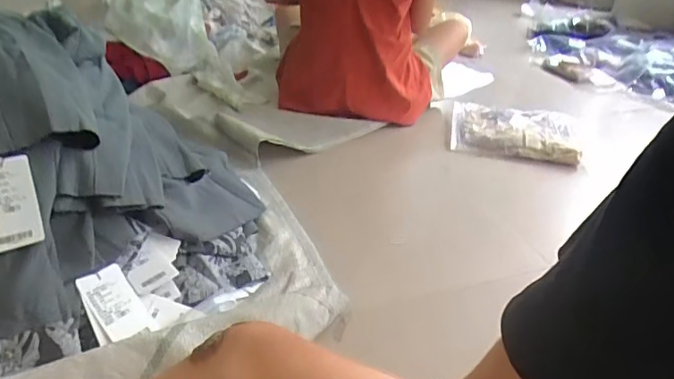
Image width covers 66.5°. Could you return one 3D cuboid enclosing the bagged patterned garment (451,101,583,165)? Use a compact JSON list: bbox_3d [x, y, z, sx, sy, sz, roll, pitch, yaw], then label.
[{"bbox_3d":[0.552,-0.184,1.579,0.387,0.064,0.291,11,32,9],"label":"bagged patterned garment"}]

